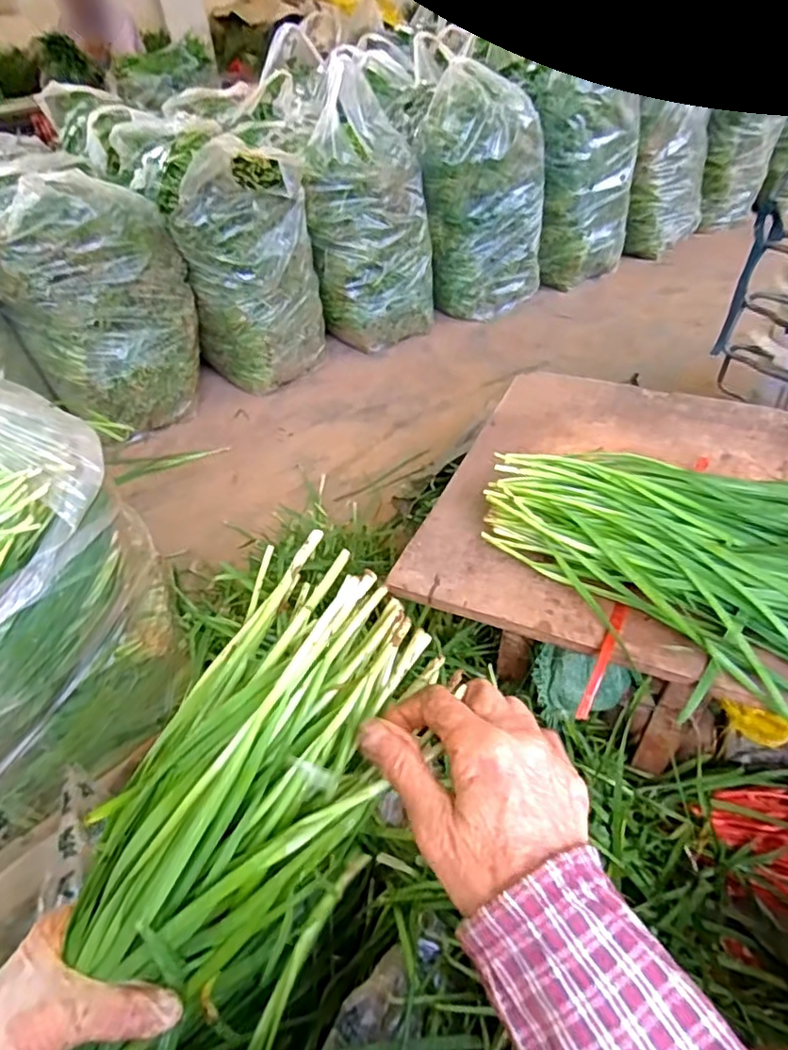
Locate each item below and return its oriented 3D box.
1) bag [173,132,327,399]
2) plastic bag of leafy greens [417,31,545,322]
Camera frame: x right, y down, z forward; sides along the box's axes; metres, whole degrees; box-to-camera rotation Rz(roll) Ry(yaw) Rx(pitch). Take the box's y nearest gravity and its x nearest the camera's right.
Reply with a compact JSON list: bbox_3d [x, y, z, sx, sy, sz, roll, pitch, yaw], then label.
[{"bbox_3d":[-0.319,-0.554,1.376,0.186,0.505,0.253,20,48,23],"label":"bag"},{"bbox_3d":[0.250,-0.884,1.678,0.315,0.557,0.320,5,44,9],"label":"plastic bag of leafy greens"}]

